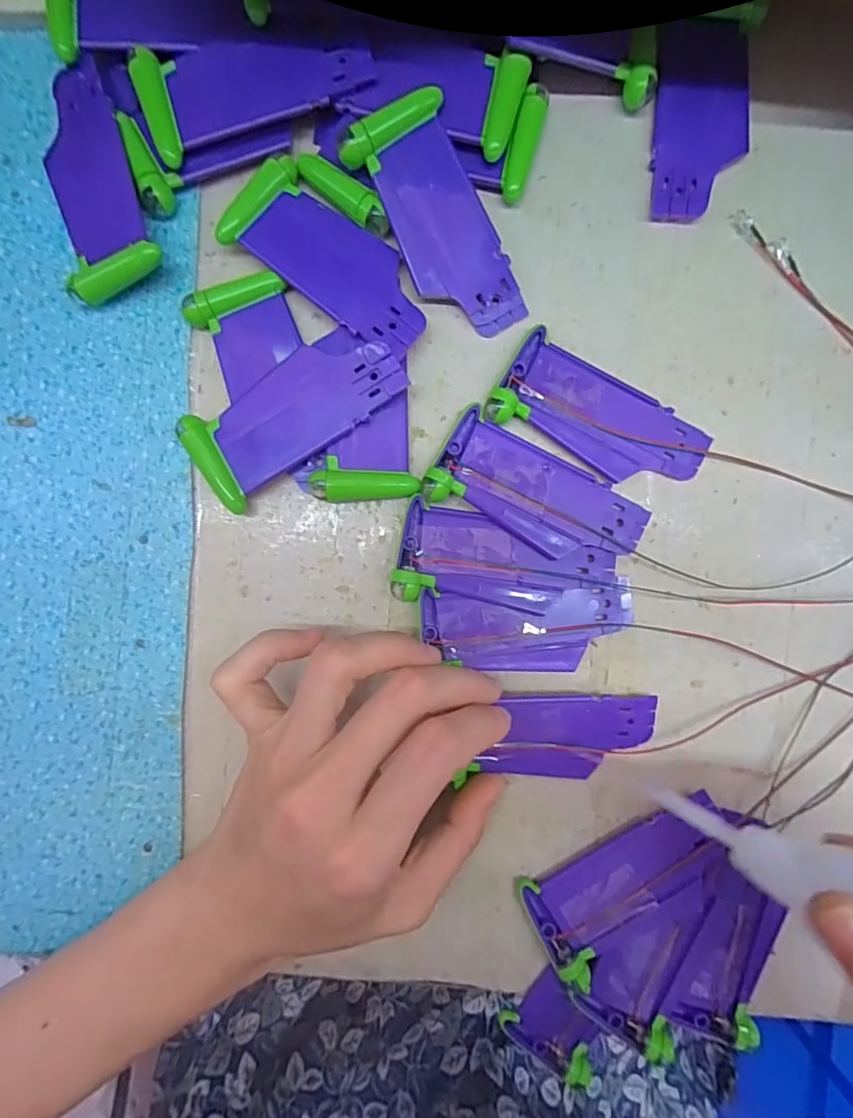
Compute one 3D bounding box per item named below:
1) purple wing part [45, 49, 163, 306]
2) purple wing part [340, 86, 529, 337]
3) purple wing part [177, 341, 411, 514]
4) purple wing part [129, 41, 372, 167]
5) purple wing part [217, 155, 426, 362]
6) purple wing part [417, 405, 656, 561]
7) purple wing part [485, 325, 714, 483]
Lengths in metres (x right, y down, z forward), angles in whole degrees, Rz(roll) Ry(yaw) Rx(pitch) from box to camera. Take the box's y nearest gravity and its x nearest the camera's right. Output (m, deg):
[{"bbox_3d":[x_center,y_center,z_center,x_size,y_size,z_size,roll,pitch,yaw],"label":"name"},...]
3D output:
[{"bbox_3d":[-0.134,-0.150,0.205,0.036,0.014,0.085,-18,91,0],"label":"purple wing part"},{"bbox_3d":[0.007,-0.133,0.204,0.040,0.006,0.090,-34,104,1],"label":"purple wing part"},{"bbox_3d":[-0.054,-0.060,0.209,0.088,0.013,0.038,-35,91,1],"label":"purple wing part"},{"bbox_3d":[-0.068,-0.187,0.201,0.088,0.011,0.037,-19,91,0],"label":"purple wing part"},{"bbox_3d":[-0.036,-0.120,0.206,0.086,0.008,0.038,34,91,-1],"label":"purple wing part"},{"bbox_3d":[0.046,-0.025,0.211,0.089,0.007,0.038,27,91,-1],"label":"purple wing part"},{"bbox_3d":[0.072,-0.056,0.213,0.089,0.009,0.040,31,91,-1],"label":"purple wing part"}]

